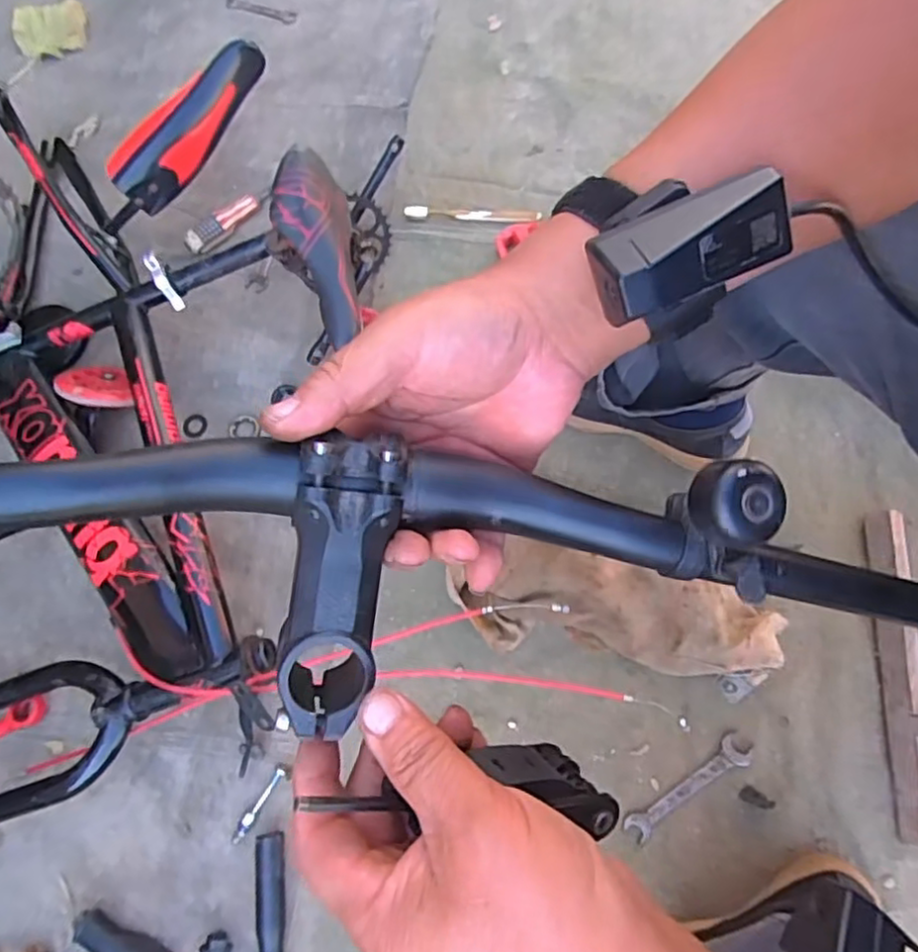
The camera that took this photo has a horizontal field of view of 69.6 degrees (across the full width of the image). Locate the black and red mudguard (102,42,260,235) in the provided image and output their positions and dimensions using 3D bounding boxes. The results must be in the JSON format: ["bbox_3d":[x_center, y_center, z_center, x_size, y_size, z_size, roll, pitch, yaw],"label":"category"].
[{"bbox_3d":[-0.339,-0.416,0.806,0.046,0.092,0.271,39,78,15],"label":"black and red mudguard"}]

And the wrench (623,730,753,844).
[{"bbox_3d":[0.232,0.314,0.664,0.144,0.011,0.030,-36,74,-9],"label":"wrench"}]

